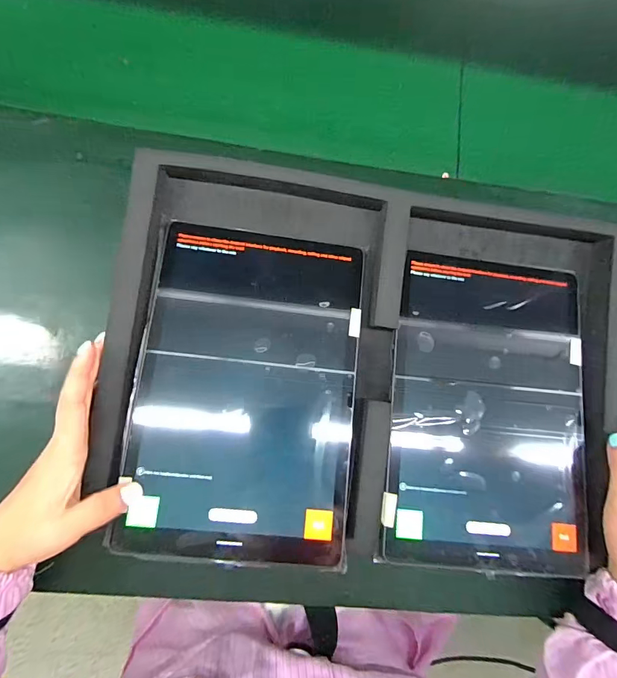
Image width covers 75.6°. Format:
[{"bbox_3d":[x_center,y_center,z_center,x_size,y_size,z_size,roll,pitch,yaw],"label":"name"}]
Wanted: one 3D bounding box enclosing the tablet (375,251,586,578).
[{"bbox_3d":[0.150,0.055,0.328,0.163,0.014,0.254,8,82,-5],"label":"tablet"}]

